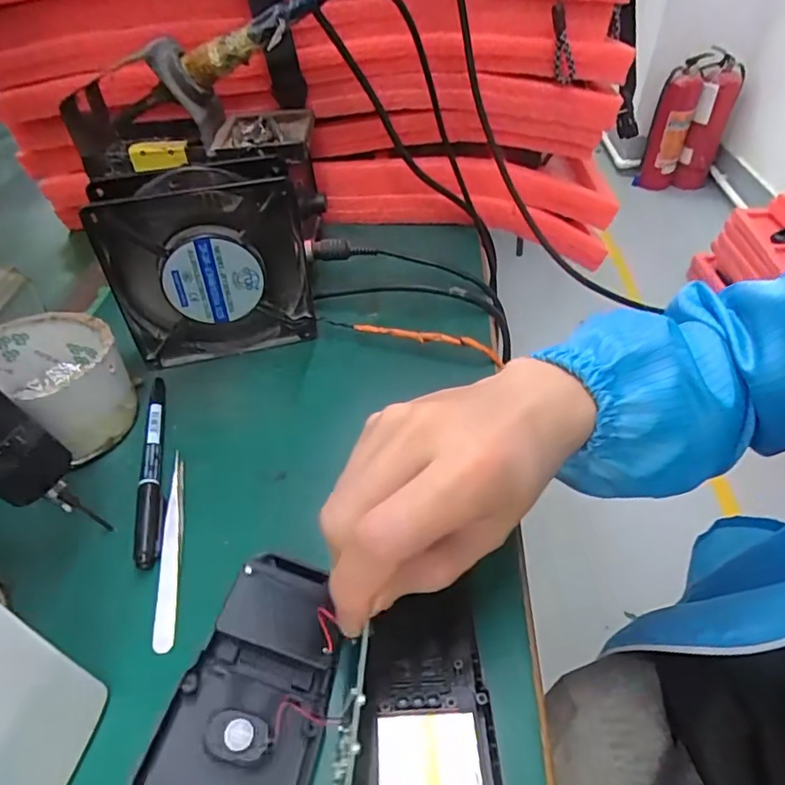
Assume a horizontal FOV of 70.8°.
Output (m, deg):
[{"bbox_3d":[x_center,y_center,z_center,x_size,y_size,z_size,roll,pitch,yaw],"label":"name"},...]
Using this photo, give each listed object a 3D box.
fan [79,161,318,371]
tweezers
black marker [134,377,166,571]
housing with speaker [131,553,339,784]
[{"bbox_3d":[-0.118,-0.082,0.363,0.118,0.119,0.041,-12,45,-10],"label":"fan"},{"bbox_3d":[-0.111,0.075,0.279,0.011,0.007,0.106,-8,45,-6],"label":"tweezers"},{"bbox_3d":[-0.137,0.037,0.317,0.011,0.009,0.138,-11,45,-9],"label":"black marker"},{"bbox_3d":[-0.056,0.122,0.218,0.056,0.026,0.113,7,45,8],"label":"housing with speaker"}]

